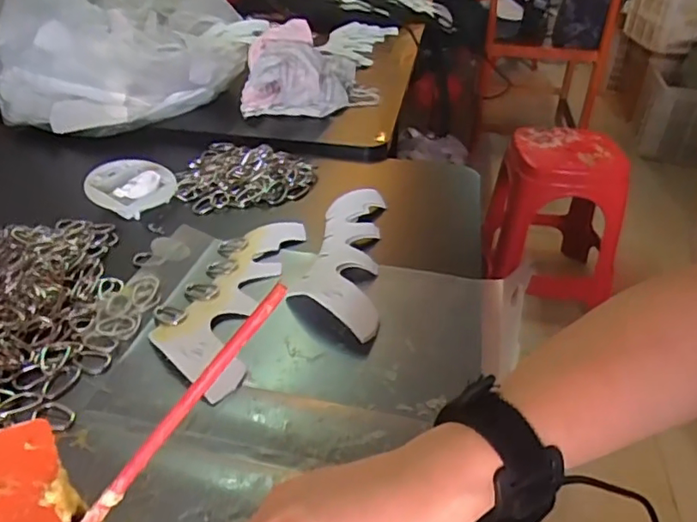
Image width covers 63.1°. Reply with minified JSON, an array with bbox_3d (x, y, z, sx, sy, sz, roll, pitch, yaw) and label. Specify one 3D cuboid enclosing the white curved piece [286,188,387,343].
[{"bbox_3d":[-0.002,-0.008,0.500,0.065,0.020,0.202,5,36,6],"label":"white curved piece"}]

